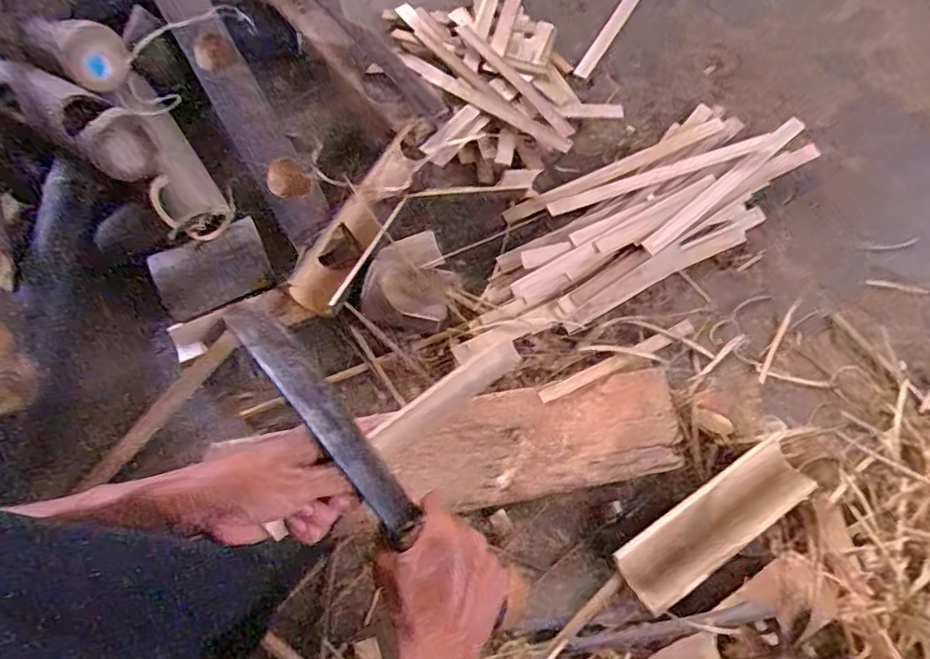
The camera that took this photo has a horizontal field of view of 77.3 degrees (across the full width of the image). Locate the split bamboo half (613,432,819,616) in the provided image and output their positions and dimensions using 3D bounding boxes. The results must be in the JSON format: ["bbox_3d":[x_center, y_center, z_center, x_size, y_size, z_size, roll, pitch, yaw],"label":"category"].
[{"bbox_3d":[0.275,0.215,0.643,0.232,0.026,0.072,-31,74,-13],"label":"split bamboo half"}]

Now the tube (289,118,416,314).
[{"bbox_3d":[-0.121,-0.137,0.725,0.070,0.042,0.263,26,70,7],"label":"tube"}]

